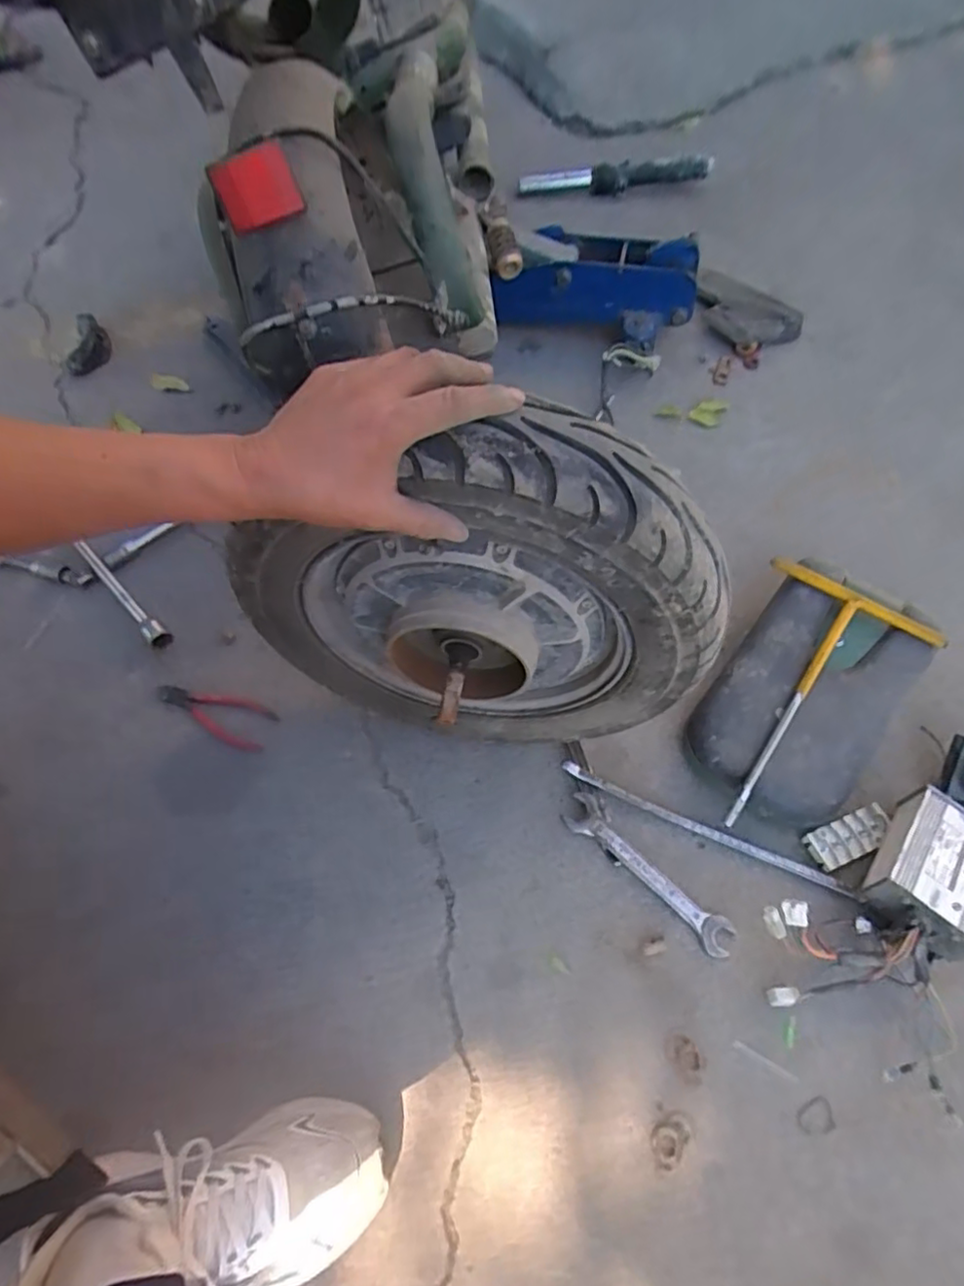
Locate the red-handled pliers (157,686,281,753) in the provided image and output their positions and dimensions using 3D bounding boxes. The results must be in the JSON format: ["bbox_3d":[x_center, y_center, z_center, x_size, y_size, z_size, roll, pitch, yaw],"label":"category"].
[{"bbox_3d":[-0.303,0.076,0.732,0.144,0.010,0.053,21,62,15],"label":"red-handled pliers"}]

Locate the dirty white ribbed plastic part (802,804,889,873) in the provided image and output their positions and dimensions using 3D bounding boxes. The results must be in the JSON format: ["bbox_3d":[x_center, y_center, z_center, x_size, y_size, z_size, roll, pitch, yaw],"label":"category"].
[{"bbox_3d":[0.356,0.189,0.624,0.080,0.015,0.038,-19,60,-8],"label":"dirty white ribbed plastic part"}]

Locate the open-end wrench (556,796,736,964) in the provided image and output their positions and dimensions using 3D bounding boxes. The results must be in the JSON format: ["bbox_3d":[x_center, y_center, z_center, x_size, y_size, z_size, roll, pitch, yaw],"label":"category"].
[{"bbox_3d":[0.159,0.217,0.618,0.184,0.008,0.039,39,68,23],"label":"open-end wrench"}]

